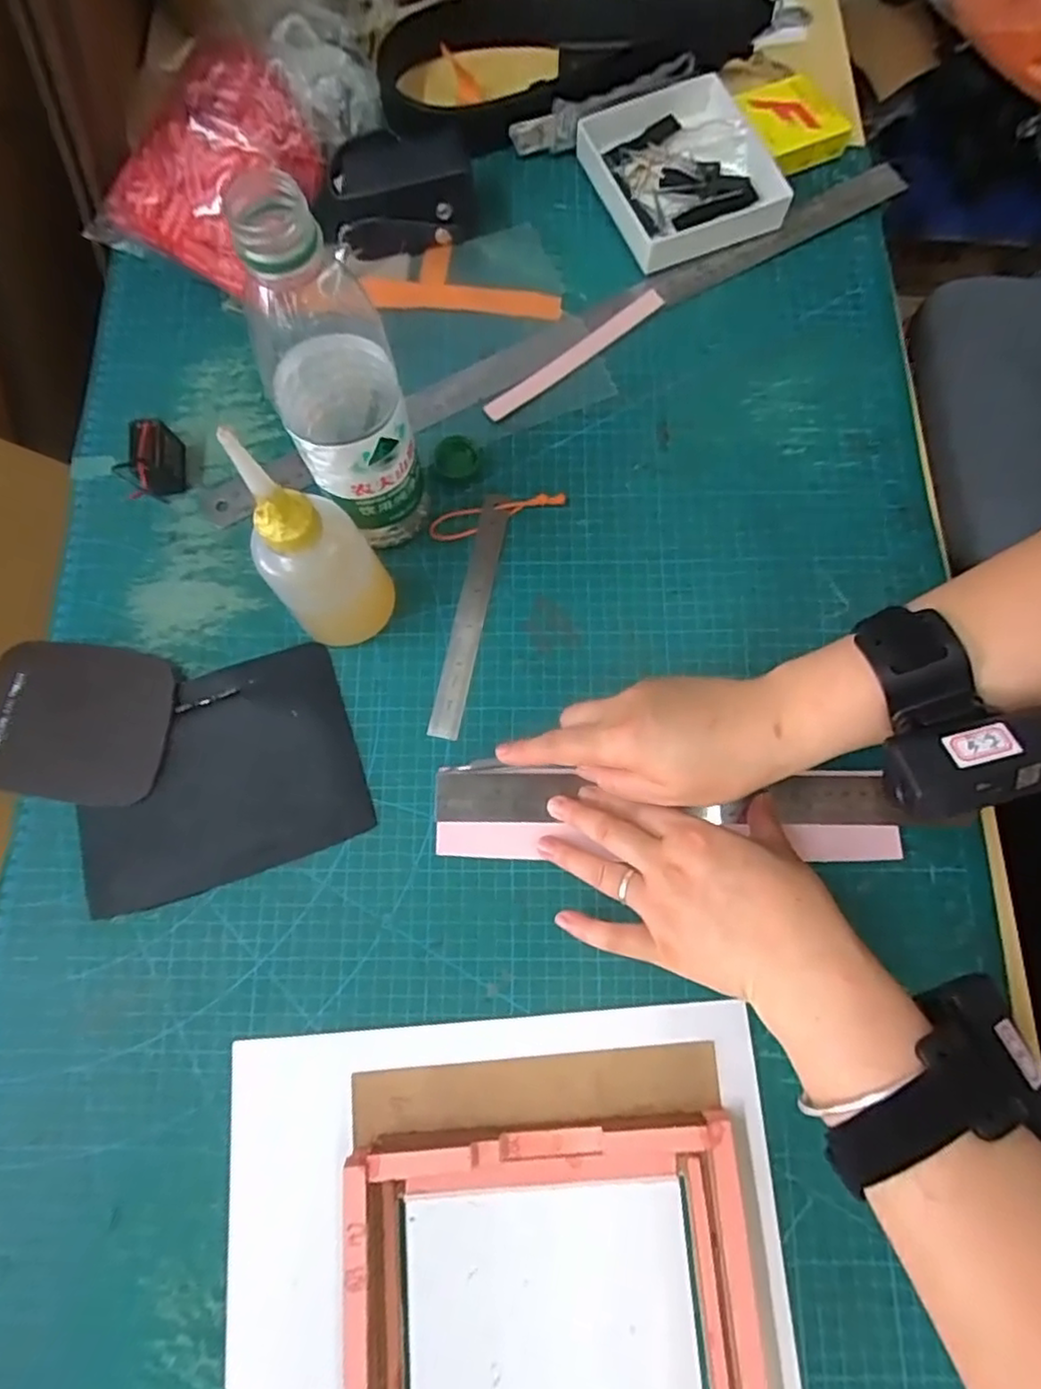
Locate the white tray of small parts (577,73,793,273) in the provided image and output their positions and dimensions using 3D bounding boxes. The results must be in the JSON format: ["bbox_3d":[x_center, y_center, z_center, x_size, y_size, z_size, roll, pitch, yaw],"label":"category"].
[{"bbox_3d":[0.121,-0.397,0.496,0.120,0.024,0.142,-23,78,-5],"label":"white tray of small parts"}]

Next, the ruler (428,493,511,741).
[{"bbox_3d":[-0.032,-0.054,0.429,0.020,0.004,0.167,12,77,3],"label":"ruler"}]

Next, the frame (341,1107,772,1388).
[{"bbox_3d":[0.022,0.369,0.314,0.209,0.029,0.283,-4,77,-1],"label":"frame"}]

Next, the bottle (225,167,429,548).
[{"bbox_3d":[-0.092,-0.152,0.343,0.061,0.221,0.067,-25,78,-5],"label":"bottle"}]

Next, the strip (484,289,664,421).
[{"bbox_3d":[0.040,-0.244,0.471,0.154,0.004,0.016,-38,81,-7],"label":"strip"}]

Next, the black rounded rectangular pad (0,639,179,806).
[{"bbox_3d":[-0.285,0.015,0.411,0.129,0.009,0.097,8,77,2],"label":"black rounded rectangular pad"}]

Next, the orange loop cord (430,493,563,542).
[{"bbox_3d":[-0.015,-0.121,0.442,0.093,0.007,0.020,-13,77,-3],"label":"orange loop cord"}]

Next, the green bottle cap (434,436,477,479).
[{"bbox_3d":[-0.044,-0.162,0.445,0.028,0.012,0.032,-4,77,-1],"label":"green bottle cap"}]

